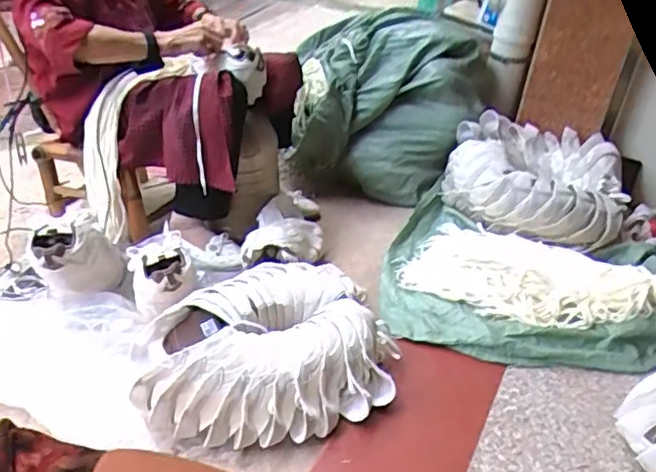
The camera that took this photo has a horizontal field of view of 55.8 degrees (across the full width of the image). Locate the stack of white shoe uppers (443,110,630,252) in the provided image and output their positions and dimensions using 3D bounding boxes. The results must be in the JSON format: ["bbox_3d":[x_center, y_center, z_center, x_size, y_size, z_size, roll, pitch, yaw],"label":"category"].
[{"bbox_3d":[0.502,-0.146,1.501,0.418,0.175,0.323,15,35,13],"label":"stack of white shoe uppers"}]

